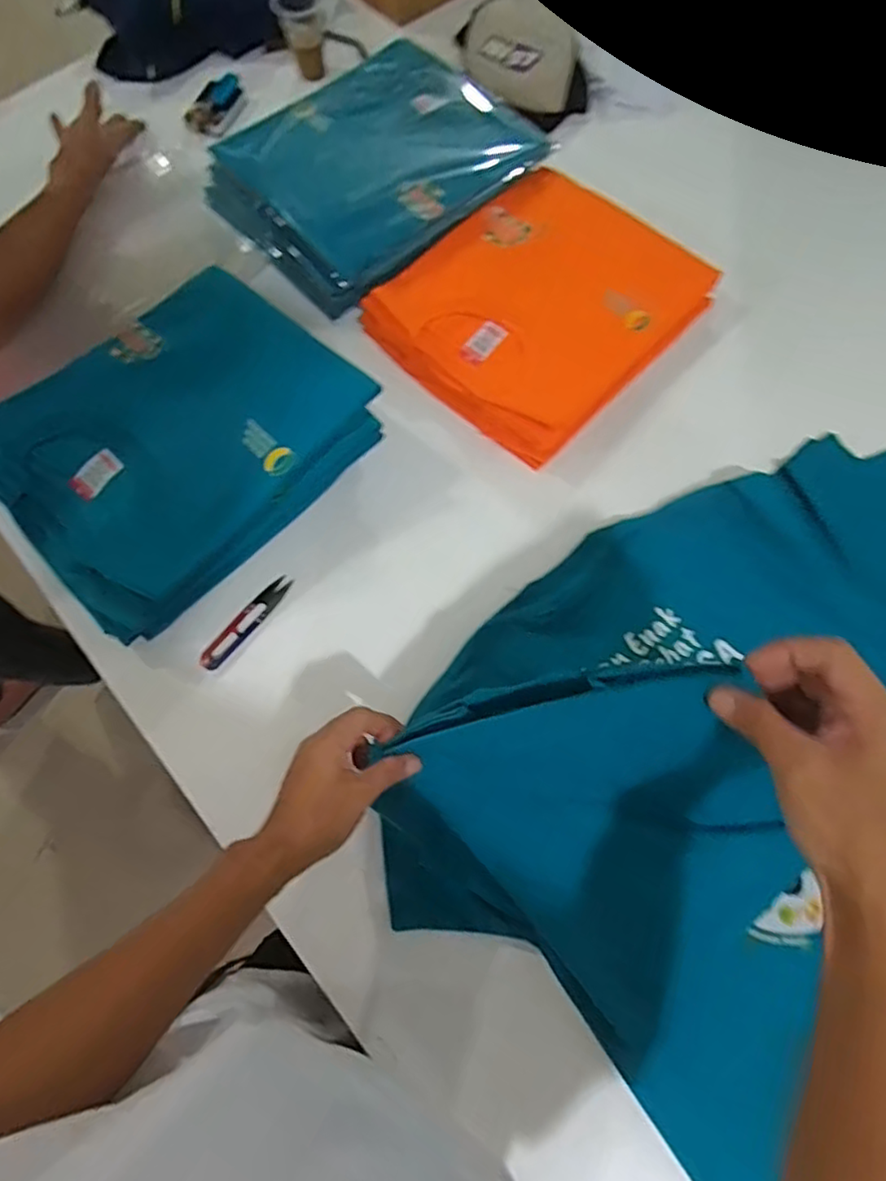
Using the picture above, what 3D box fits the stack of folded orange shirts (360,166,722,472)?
[{"bbox_3d":[0.112,-0.334,0.745,0.281,0.056,0.331,42,76,15],"label":"stack of folded orange shirts"}]

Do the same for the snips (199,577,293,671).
[{"bbox_3d":[-0.201,0.032,0.653,0.023,0.006,0.121,36,75,13],"label":"snips"}]

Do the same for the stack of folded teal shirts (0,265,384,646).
[{"bbox_3d":[-0.279,-0.156,0.677,0.347,0.087,0.285,-41,74,-12],"label":"stack of folded teal shirts"}]

